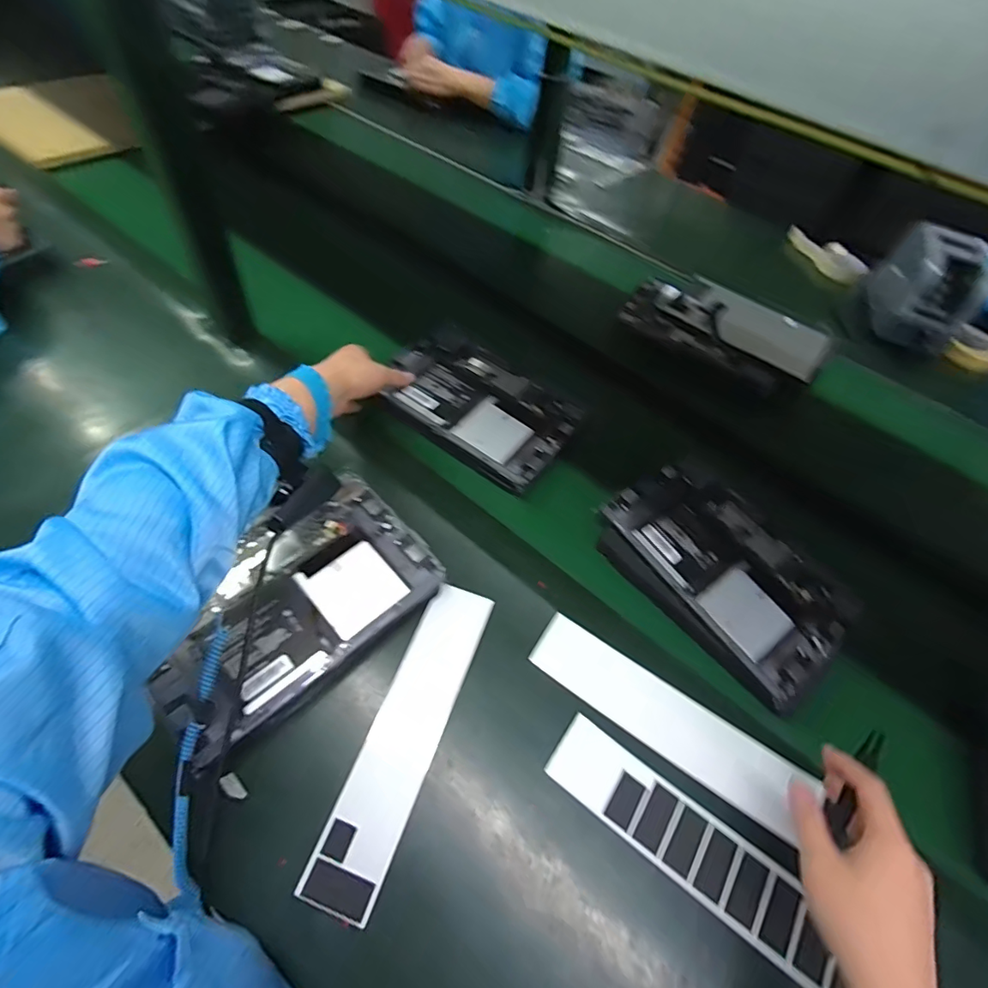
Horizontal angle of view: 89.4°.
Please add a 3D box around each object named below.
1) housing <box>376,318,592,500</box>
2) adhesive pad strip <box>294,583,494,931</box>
[{"bbox_3d":[-0.022,-0.118,0.639,0.248,0.016,0.174,36,62,16],"label":"housing"},{"bbox_3d":[-0.074,0.203,0.435,0.058,0.004,0.261,19,58,7],"label":"adhesive pad strip"}]

